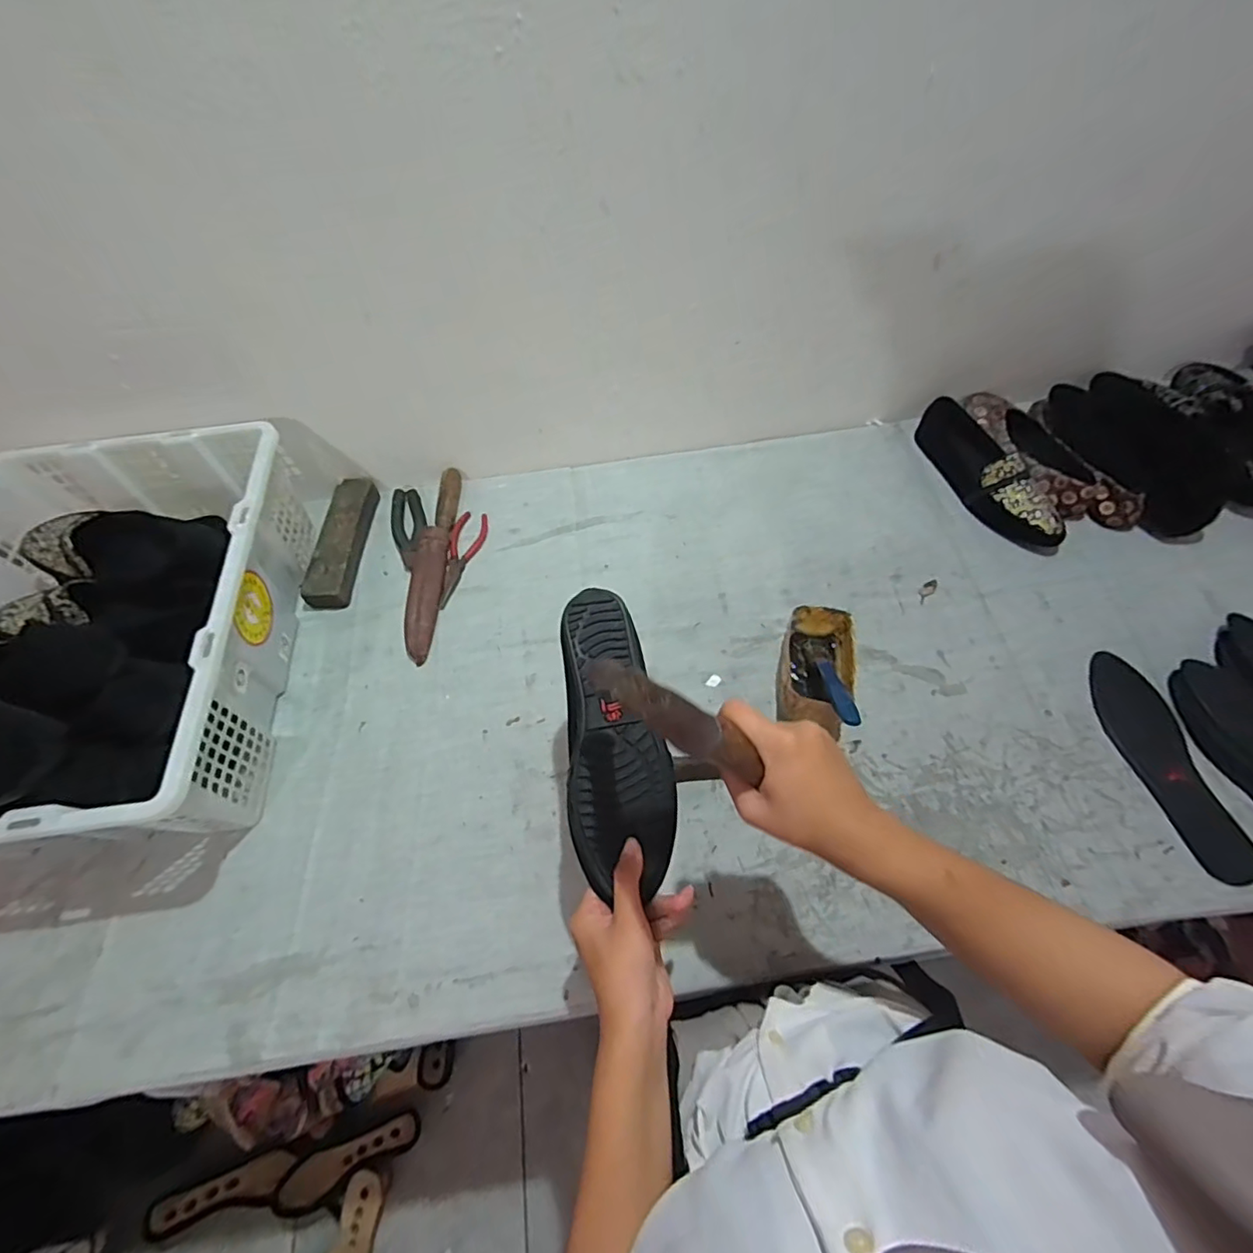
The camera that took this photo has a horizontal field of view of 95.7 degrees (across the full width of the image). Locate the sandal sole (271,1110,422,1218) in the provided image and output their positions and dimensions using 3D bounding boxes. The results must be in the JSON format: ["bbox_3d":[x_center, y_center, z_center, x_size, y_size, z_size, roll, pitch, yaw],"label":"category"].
[{"bbox_3d":[-0.475,0.922,0.976,0.232,0.036,0.071,-13,57,-24],"label":"sandal sole"}]

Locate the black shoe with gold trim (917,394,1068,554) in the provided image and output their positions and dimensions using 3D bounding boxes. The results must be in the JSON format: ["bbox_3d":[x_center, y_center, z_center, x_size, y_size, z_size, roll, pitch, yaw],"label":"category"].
[{"bbox_3d":[0.497,-0.213,0.780,0.076,0.063,0.263,-13,59,-5],"label":"black shoe with gold trim"}]

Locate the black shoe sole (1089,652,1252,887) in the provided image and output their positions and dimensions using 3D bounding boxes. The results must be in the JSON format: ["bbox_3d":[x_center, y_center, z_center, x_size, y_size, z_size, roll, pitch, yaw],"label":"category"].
[{"bbox_3d":[0.567,0.138,0.600,0.073,0.011,0.243,-3,58,1],"label":"black shoe sole"}]

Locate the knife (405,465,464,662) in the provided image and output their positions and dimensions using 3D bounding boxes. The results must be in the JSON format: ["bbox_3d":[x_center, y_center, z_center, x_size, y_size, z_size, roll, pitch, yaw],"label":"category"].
[{"bbox_3d":[-0.268,-0.094,0.774,0.049,0.035,0.305,0,58,3],"label":"knife"}]

